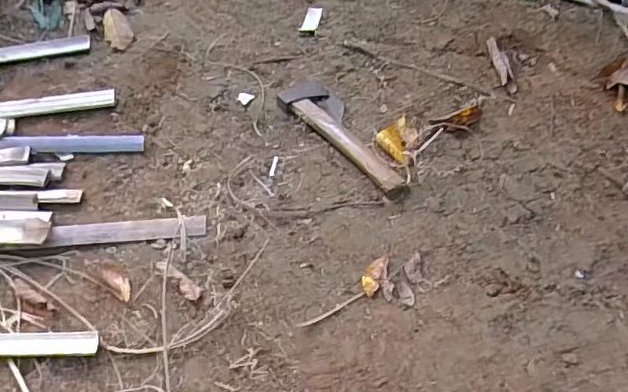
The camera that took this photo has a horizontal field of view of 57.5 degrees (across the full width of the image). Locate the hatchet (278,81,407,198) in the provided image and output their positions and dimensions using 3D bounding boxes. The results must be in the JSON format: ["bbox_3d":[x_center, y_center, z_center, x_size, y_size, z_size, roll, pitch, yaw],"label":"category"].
[{"bbox_3d":[0.055,-0.107,0.915,0.089,0.027,0.287,-35,58,-22],"label":"hatchet"}]

